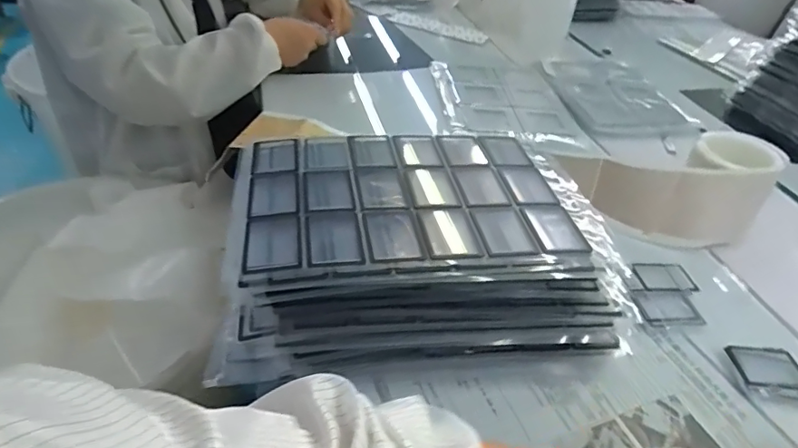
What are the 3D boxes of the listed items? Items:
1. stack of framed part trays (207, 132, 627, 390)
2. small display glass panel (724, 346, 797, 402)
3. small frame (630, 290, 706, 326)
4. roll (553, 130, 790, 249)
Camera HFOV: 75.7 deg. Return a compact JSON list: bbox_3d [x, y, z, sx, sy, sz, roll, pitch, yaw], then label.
[{"bbox_3d":[0.008,0.017,0.482,0.322,0.111,0.222,-4,40,-11],"label":"stack of framed part trays"},{"bbox_3d":[0.339,0.135,0.469,0.059,0.004,0.056,6,39,1],"label":"small display glass panel"},{"bbox_3d":[0.272,0.084,0.522,0.068,0.010,0.042,-1,39,-7],"label":"small frame"},{"bbox_3d":[0.329,-0.039,0.605,0.264,0.091,0.098,-8,41,-16],"label":"roll"}]

